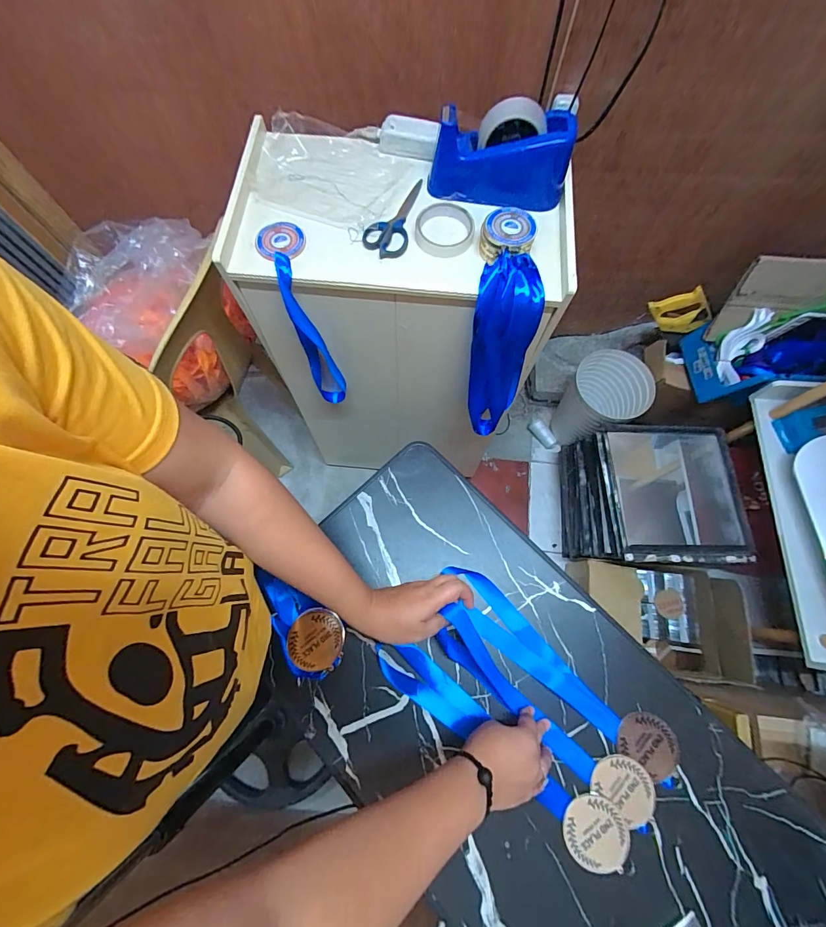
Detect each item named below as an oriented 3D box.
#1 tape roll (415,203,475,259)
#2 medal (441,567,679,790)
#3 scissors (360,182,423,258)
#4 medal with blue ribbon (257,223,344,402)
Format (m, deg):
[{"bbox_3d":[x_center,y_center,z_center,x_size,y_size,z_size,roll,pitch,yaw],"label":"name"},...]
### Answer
[{"bbox_3d":[0.047,-0.354,0.602,0.085,0.020,0.092,4,72,1],"label":"tape roll"},{"bbox_3d":[0.190,0.273,0.543,0.362,0.013,0.065,40,76,12],"label":"medal"},{"bbox_3d":[-0.033,-0.379,0.617,0.065,0.011,0.156,10,72,3],"label":"scissors"},{"bbox_3d":[-0.186,-0.248,0.729,0.069,0.315,0.151,-18,73,-6],"label":"medal with blue ribbon"}]

